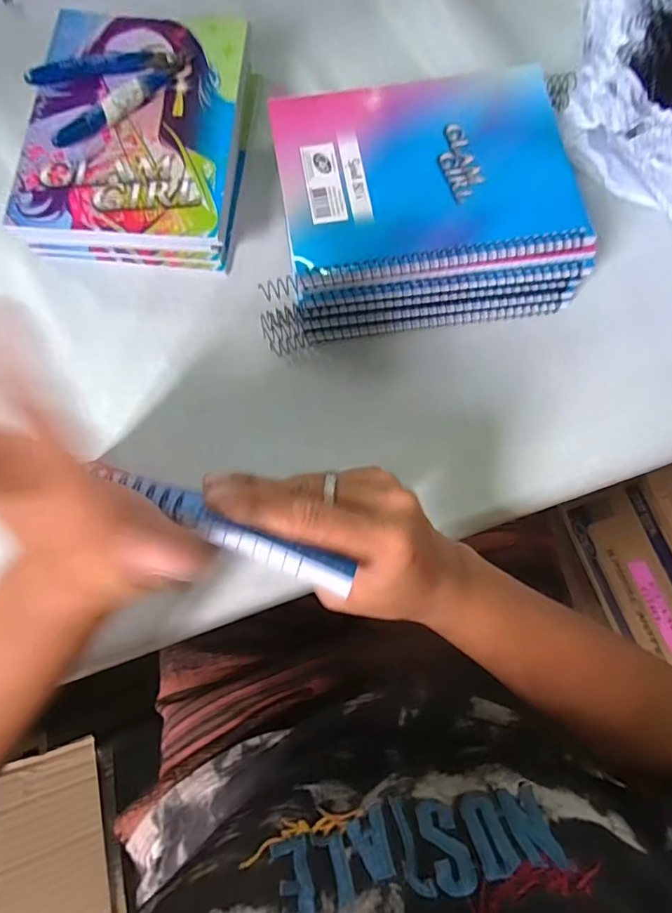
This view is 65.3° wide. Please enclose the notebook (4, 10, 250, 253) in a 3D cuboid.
[{"bbox_3d":[-0.144,-0.241,0.382,0.146,0.018,0.202,3,74,0],"label":"notebook"}]

